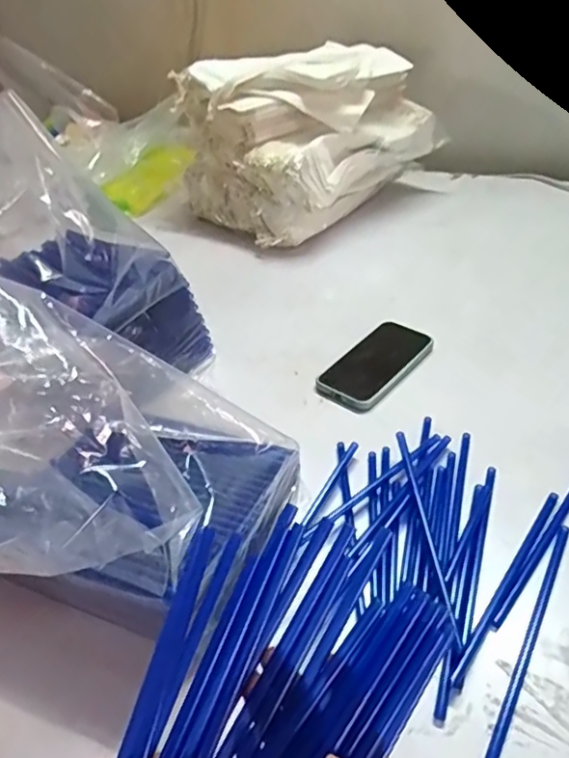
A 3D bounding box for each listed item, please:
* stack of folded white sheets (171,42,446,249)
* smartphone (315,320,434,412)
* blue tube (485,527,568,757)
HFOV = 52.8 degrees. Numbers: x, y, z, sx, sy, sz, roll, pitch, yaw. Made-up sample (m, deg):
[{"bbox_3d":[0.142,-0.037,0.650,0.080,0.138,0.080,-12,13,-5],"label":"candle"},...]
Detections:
[{"bbox_3d":[0.049,-0.433,1.024,0.391,0.229,0.285,-30,47,-27],"label":"stack of folded white sheets"},{"bbox_3d":[0.114,-0.021,0.704,0.082,0.011,0.161,25,48,30],"label":"smartphone"},{"bbox_3d":[0.193,0.197,0.445,0.008,0.004,0.219,21,46,26],"label":"blue tube"}]

